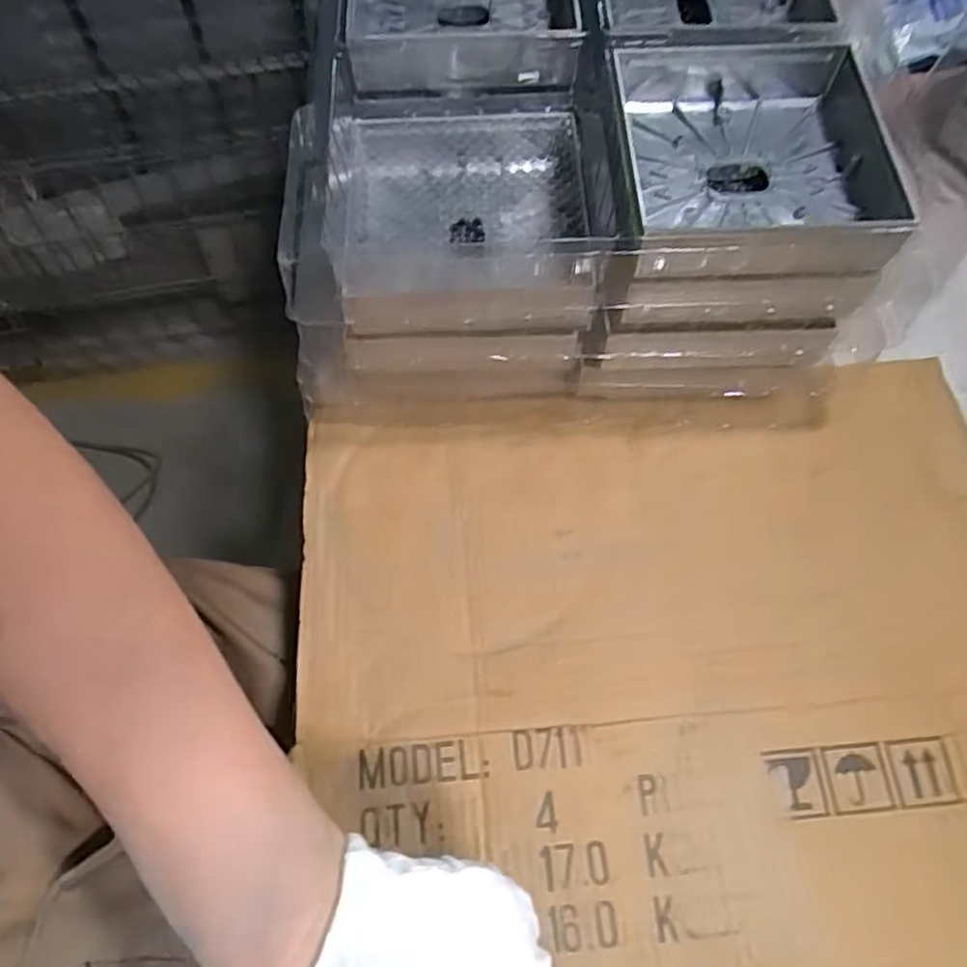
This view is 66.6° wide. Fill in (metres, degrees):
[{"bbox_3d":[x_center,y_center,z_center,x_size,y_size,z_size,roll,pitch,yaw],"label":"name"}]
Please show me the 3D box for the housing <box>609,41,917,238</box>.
[{"bbox_3d":[0.147,-0.182,0.403,0.144,0.040,0.140,3,65,2],"label":"housing"}]

